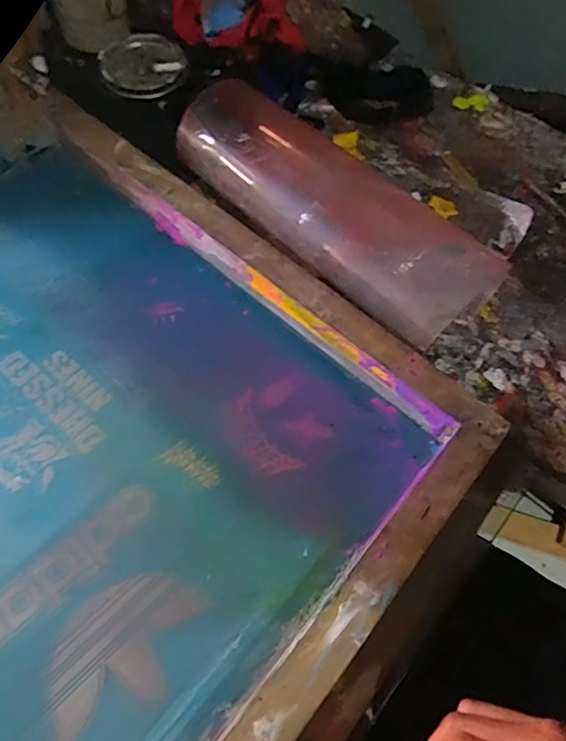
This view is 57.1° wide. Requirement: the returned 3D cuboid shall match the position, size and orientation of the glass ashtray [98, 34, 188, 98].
[{"bbox_3d":[-0.164,-0.359,0.613,0.097,0.019,0.091,-14,64,-11],"label":"glass ashtray"}]

